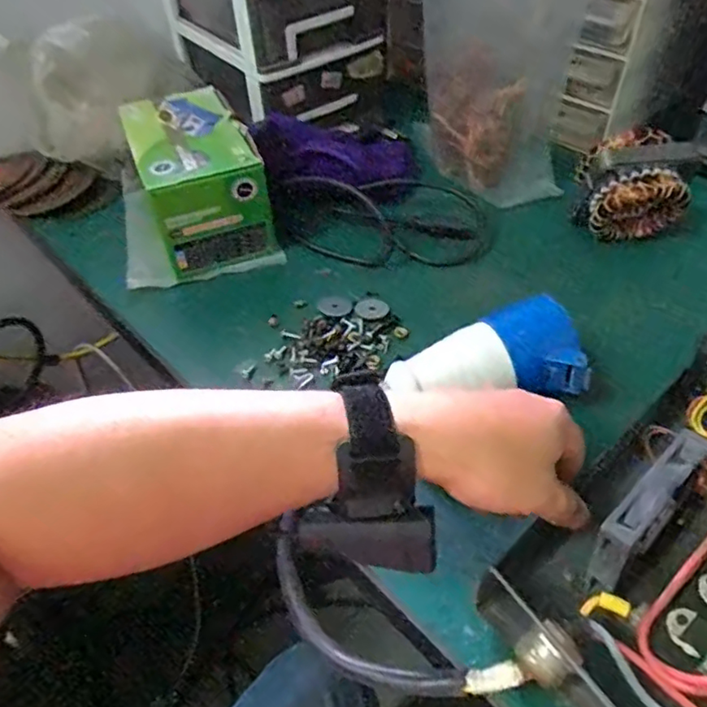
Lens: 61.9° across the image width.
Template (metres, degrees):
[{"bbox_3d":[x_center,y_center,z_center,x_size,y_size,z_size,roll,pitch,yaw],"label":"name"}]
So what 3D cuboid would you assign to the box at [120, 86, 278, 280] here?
[{"bbox_3d":[-0.147,-0.165,0.563,0.100,0.098,0.153,-19,50,-14],"label":"box"}]

